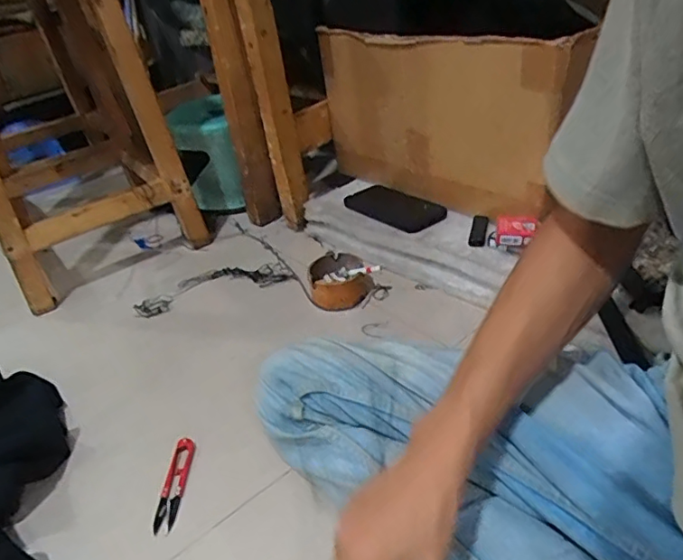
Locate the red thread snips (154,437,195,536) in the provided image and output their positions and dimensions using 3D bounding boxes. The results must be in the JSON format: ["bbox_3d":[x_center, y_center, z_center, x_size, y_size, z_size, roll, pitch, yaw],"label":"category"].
[{"bbox_3d":[-0.170,0.205,0.568,0.023,0.014,0.101,-3,34,5],"label":"red thread snips"}]

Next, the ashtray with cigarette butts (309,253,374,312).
[{"bbox_3d":[-0.002,0.001,0.797,0.090,0.042,0.089,-10,34,-5],"label":"ashtray with cigarette butts"}]

